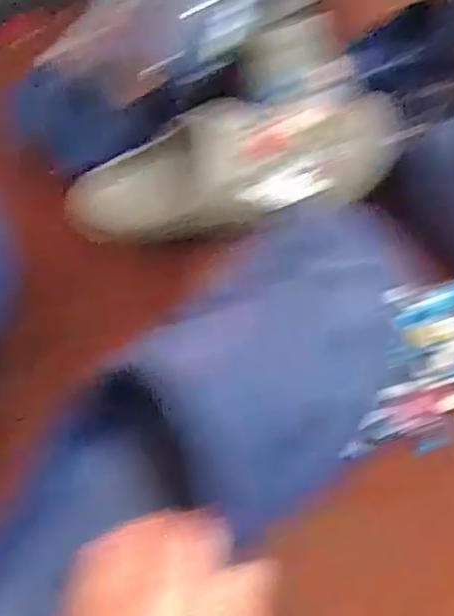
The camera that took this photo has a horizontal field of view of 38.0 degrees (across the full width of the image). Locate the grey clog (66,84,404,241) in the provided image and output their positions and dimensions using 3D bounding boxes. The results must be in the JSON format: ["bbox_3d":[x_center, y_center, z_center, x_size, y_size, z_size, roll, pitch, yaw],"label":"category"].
[{"bbox_3d":[0.005,-0.125,0.614,0.311,0.088,0.097,-9,47,-3],"label":"grey clog"}]

